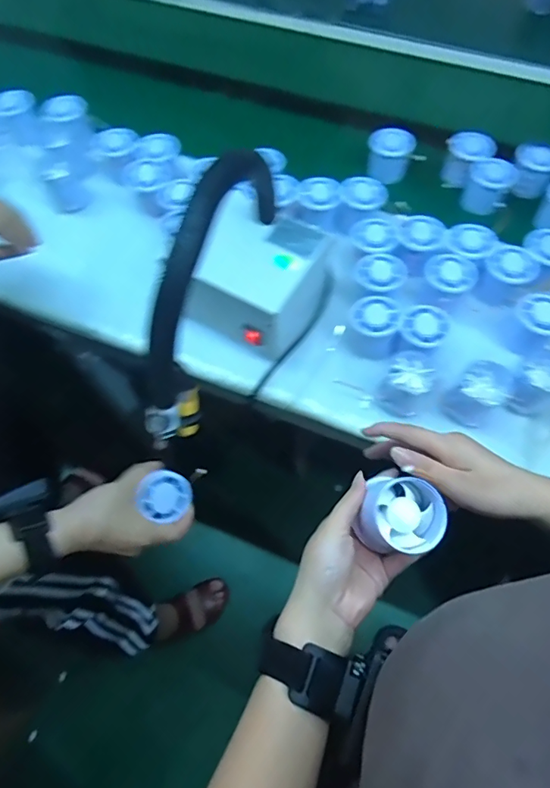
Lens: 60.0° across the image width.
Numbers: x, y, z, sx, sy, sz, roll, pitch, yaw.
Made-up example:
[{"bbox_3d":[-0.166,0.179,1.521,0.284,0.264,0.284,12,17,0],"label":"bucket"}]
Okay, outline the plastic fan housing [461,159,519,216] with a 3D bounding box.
[{"bbox_3d":[0.304,-0.296,0.683,0.061,0.054,0.055,21,67,11],"label":"plastic fan housing"}]

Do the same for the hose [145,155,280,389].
[{"bbox_3d":[-0.055,-0.135,0.440,0.021,0.159,0.246,22,67,12],"label":"hose"}]

